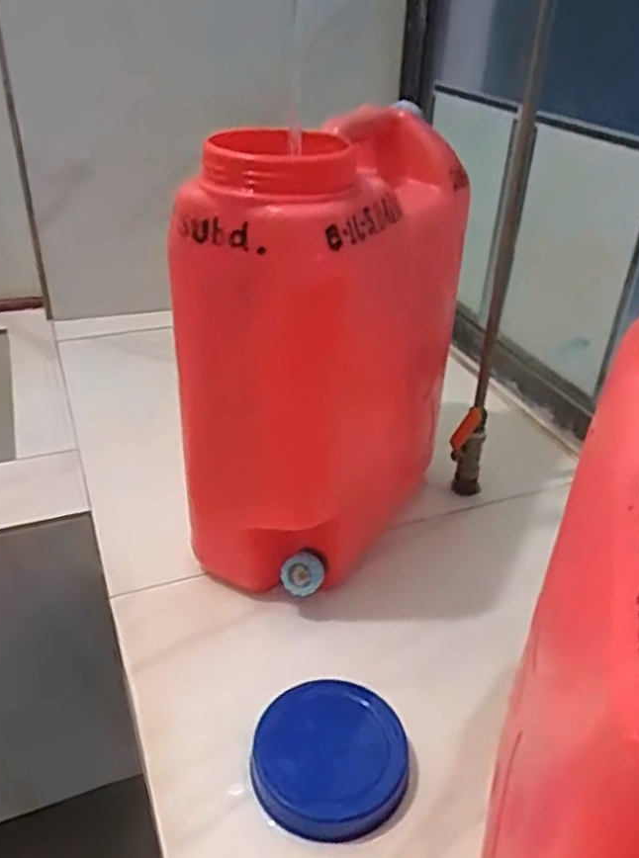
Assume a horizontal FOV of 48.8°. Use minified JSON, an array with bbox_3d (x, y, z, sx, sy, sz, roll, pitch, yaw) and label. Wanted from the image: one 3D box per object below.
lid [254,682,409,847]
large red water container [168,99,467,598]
[{"bbox_3d":[0.010,0.253,0.546,0.113,0.033,0.116,1,33,0],"label":"lid"},{"bbox_3d":[0.011,-0.065,0.676,0.148,0.406,0.297,21,38,27],"label":"large red water container"}]

